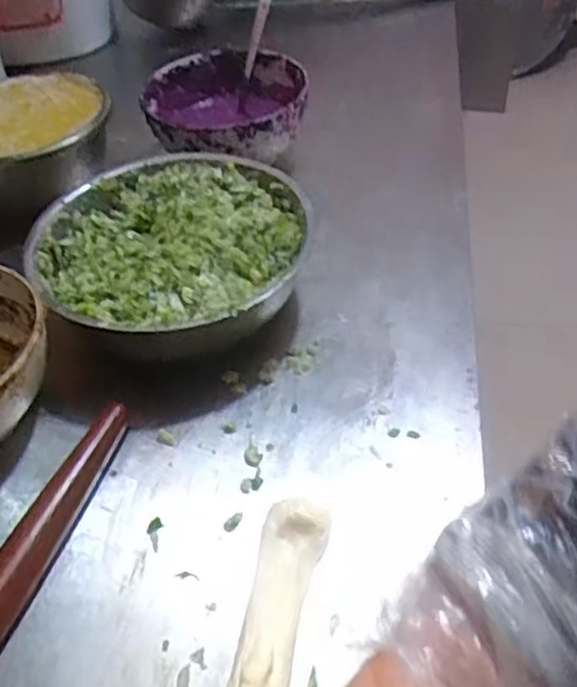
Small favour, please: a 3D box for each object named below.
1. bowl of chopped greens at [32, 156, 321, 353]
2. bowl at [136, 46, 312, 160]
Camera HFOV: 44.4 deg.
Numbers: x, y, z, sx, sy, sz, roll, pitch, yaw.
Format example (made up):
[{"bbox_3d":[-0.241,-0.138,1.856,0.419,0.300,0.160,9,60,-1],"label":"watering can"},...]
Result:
[{"bbox_3d":[-0.098,-0.074,0.616,0.223,0.071,0.236,-2,46,2],"label":"bowl of chopped greens"},{"bbox_3d":[-0.068,-0.258,0.773,0.166,0.060,0.178,-2,46,2],"label":"bowl"}]

